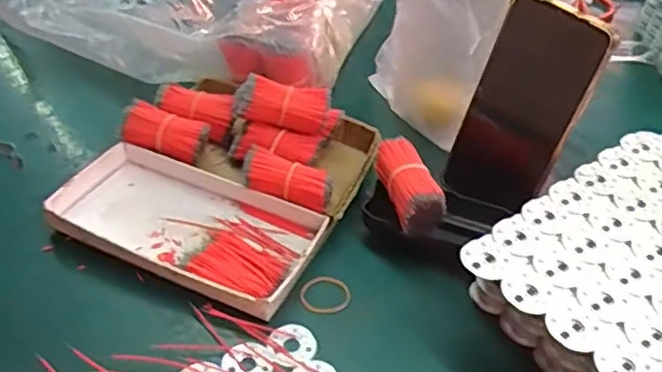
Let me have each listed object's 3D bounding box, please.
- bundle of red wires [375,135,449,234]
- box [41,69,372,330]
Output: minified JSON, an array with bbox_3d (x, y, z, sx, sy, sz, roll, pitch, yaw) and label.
[{"bbox_3d":[0.055,-0.003,0.464,0.031,0.039,0.068,-12,58,-18],"label":"bundle of red wires"},{"bbox_3d":[-0.078,-0.022,0.494,0.190,0.057,0.210,20,44,16],"label":"box"}]

